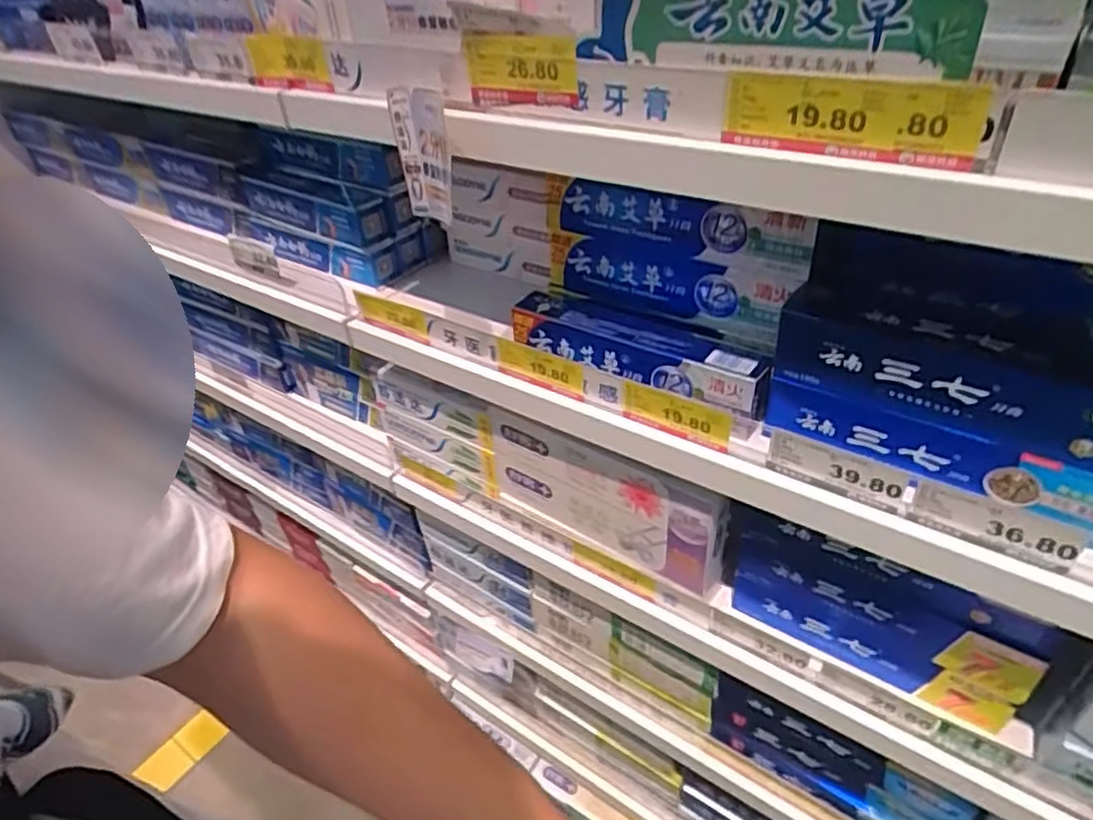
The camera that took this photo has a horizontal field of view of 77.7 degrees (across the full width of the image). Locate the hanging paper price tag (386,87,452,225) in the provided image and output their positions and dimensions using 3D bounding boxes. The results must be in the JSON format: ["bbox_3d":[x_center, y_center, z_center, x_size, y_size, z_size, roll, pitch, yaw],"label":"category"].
[{"bbox_3d":[-0.088,-0.181,0.489,0.005,0.089,0.077,-22,32,-29],"label":"hanging paper price tag"}]

